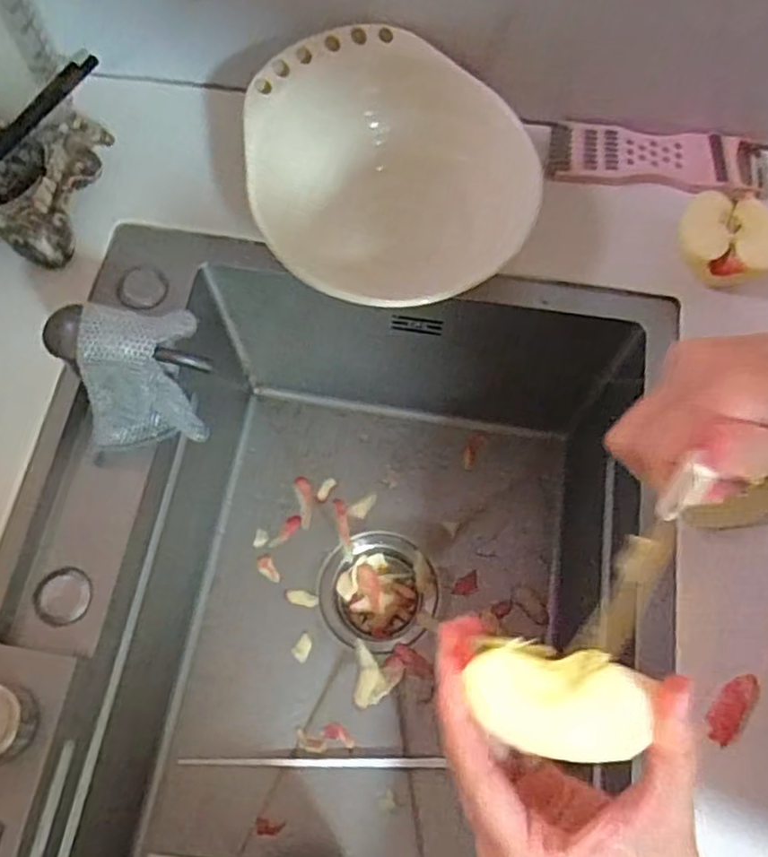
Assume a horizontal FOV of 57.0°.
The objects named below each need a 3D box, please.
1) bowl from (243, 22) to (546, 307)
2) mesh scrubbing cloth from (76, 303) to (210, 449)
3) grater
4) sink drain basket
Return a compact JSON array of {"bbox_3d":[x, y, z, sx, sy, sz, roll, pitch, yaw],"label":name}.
[{"bbox_3d":[0.007,-0.184,0.531,0.199,0.094,0.212,0,68,0],"label":"bowl"},{"bbox_3d":[-0.170,-0.039,0.487,0.092,0.122,0.068,-6,68,-2],"label":"mesh scrubbing cloth"},{"bbox_3d":[0.226,-0.222,0.589,0.172,0.019,0.062,6,68,3],"label":"grater"},{"bbox_3d":[-0.005,0.159,0.685,0.110,0.041,0.107,6,68,2],"label":"sink drain basket"}]

